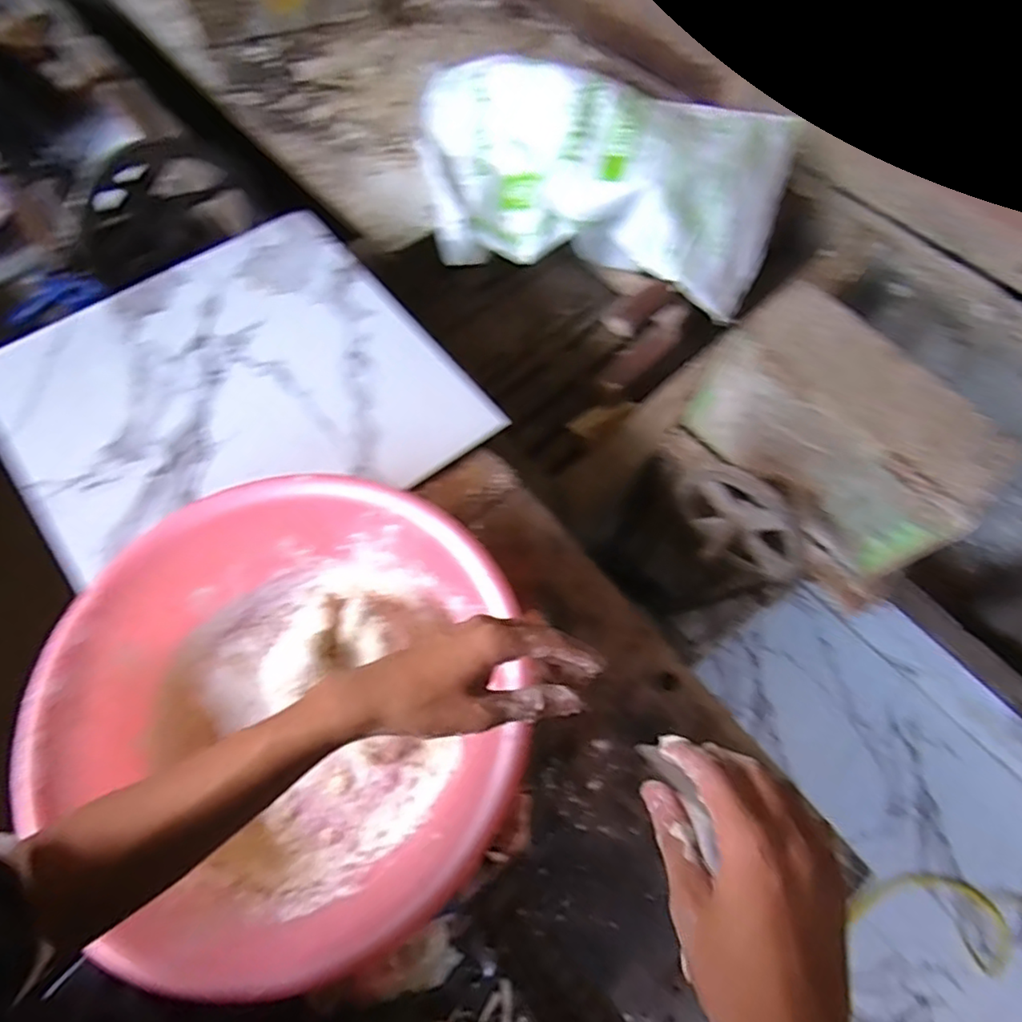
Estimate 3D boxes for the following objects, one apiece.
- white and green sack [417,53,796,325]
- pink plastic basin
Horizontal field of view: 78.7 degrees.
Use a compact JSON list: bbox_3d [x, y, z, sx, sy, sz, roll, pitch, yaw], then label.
[{"bbox_3d":[0.140,-0.643,1.185,0.710,0.202,0.384,17,64,6],"label":"white and green sack"},{"bbox_3d":[-0.189,0.171,0.587,0.395,0.129,0.379,37,68,15],"label":"pink plastic basin"}]

